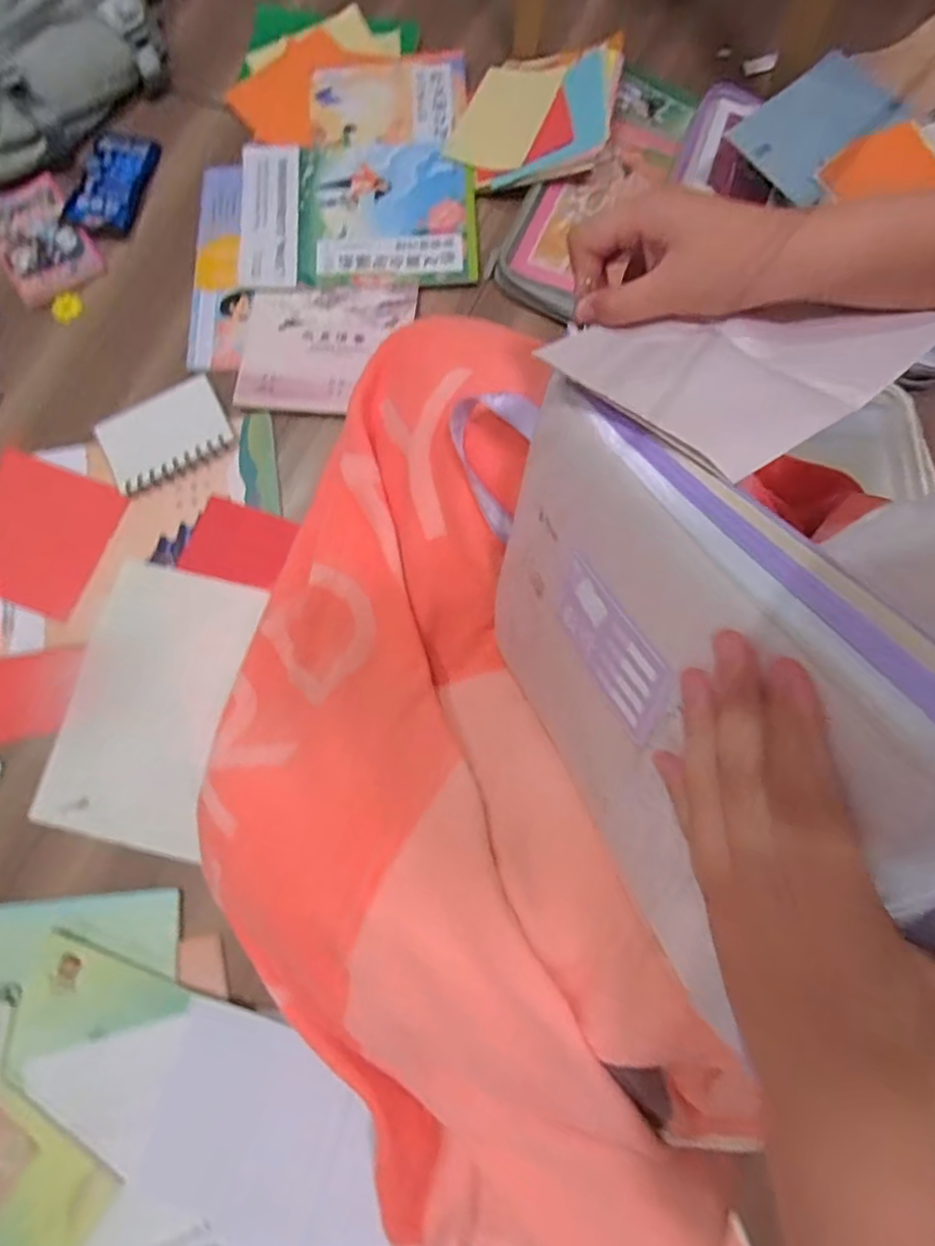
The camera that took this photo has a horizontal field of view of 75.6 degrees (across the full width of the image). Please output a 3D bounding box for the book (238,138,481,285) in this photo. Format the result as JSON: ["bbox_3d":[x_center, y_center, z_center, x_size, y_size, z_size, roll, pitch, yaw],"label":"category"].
[{"bbox_3d":[-0.120,-0.466,0.671,0.255,0.020,0.198,-1,77,1],"label":"book"}]

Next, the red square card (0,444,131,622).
[{"bbox_3d":[-0.437,-0.092,0.612,0.151,0.008,0.142,20,81,7],"label":"red square card"}]

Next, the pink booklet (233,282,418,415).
[{"bbox_3d":[-0.152,-0.296,0.645,0.179,0.008,0.153,3,78,2],"label":"pink booklet"}]

